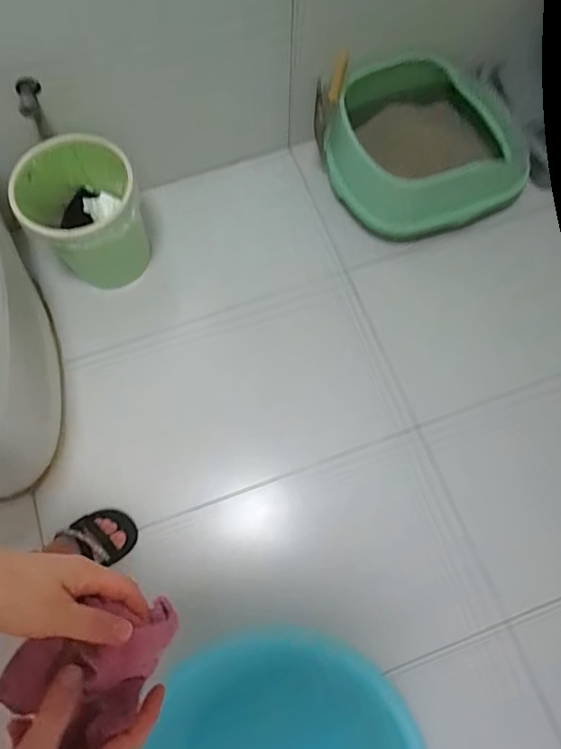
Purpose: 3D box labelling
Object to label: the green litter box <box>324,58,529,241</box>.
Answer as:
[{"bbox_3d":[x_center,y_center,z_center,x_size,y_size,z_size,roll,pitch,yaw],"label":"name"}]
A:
[{"bbox_3d":[0.325,-0.511,1.158,0.424,0.175,0.342,-15,72,-5],"label":"green litter box"}]

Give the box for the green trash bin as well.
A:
[{"bbox_3d":[-0.401,-0.315,1.061,0.222,0.243,0.209,0,71,0],"label":"green trash bin"}]

